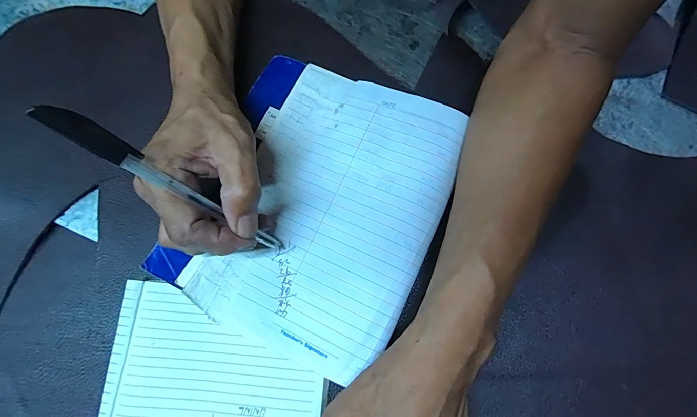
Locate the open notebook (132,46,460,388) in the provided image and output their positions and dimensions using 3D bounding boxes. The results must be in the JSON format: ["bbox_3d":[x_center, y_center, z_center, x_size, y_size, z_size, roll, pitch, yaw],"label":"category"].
[{"bbox_3d":[-0.027,-0.008,0.262,0.178,0.027,0.210,23,74,8],"label":"open notebook"}]

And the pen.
[{"bbox_3d":[-0.095,-0.010,0.207,0.009,0.151,0.013,9,67,47],"label":"pen"}]

